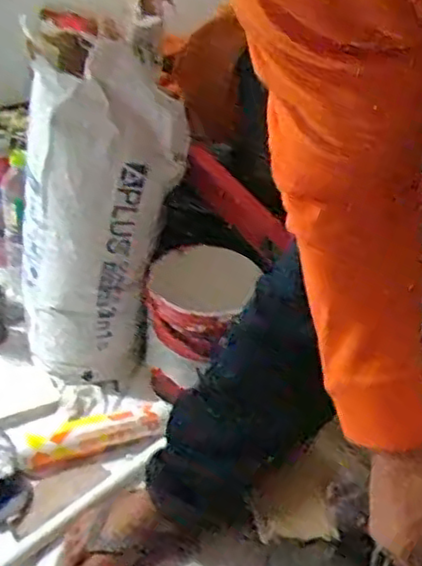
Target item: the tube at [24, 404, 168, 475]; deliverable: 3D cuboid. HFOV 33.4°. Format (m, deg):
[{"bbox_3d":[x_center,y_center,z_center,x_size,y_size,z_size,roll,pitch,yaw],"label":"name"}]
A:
[{"bbox_3d":[-0.161,0.214,0.987,0.191,0.030,0.066,-9,38,-18],"label":"tube"}]

